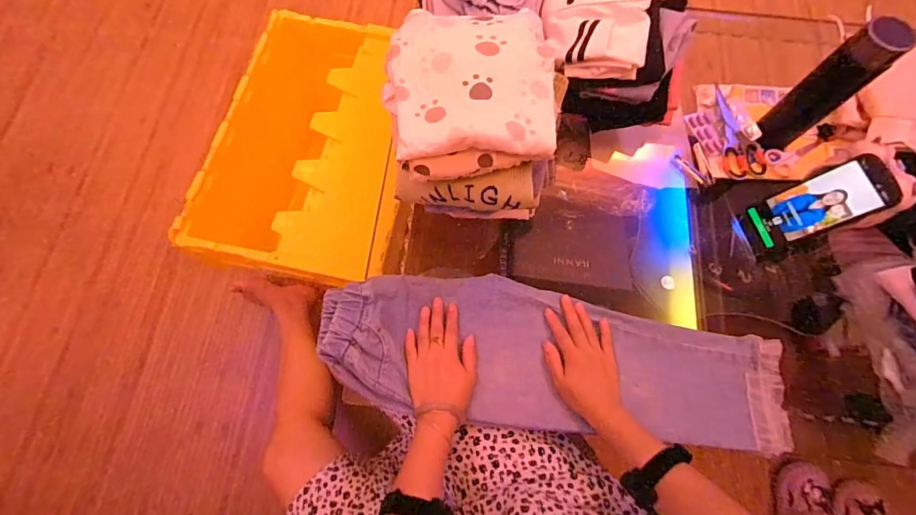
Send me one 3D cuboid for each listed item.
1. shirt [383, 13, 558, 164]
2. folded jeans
[{"bbox_3d":[0.013,-0.201,0.468,0.186,0.027,0.197,3,72,-1],"label":"shirt"},{"bbox_3d":[0.125,0.136,0.569,0.605,0.053,0.195,9,72,0],"label":"folded jeans"}]

